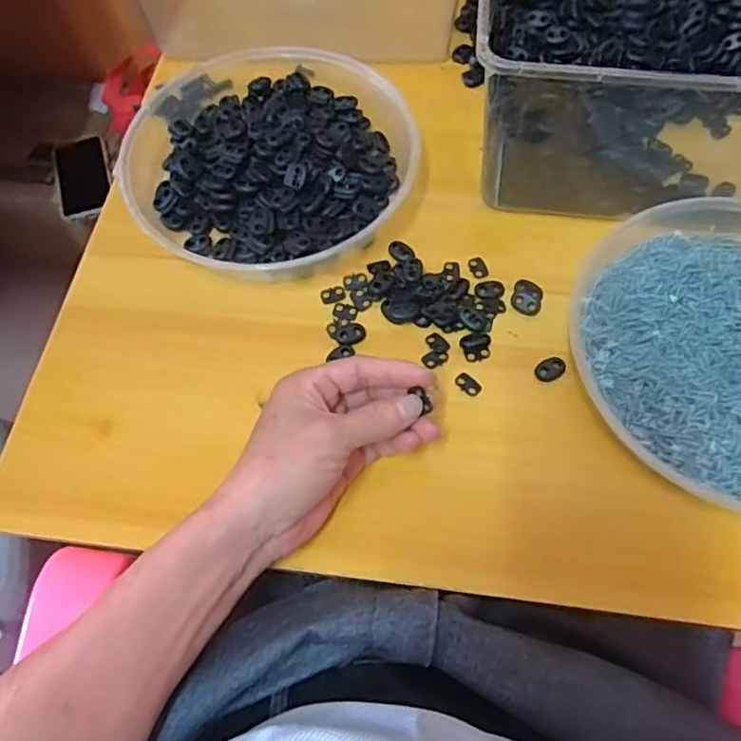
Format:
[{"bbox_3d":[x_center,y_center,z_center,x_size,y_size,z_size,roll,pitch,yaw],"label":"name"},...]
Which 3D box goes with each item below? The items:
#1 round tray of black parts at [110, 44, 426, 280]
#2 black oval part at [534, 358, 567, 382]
[{"bbox_3d":[-0.088,-0.188,0.499,0.221,0.037,0.236,-1,64,1],"label":"round tray of black parts"},{"bbox_3d":[0.125,-0.001,0.422,0.021,0.004,0.015,-22,66,-9],"label":"black oval part"}]

